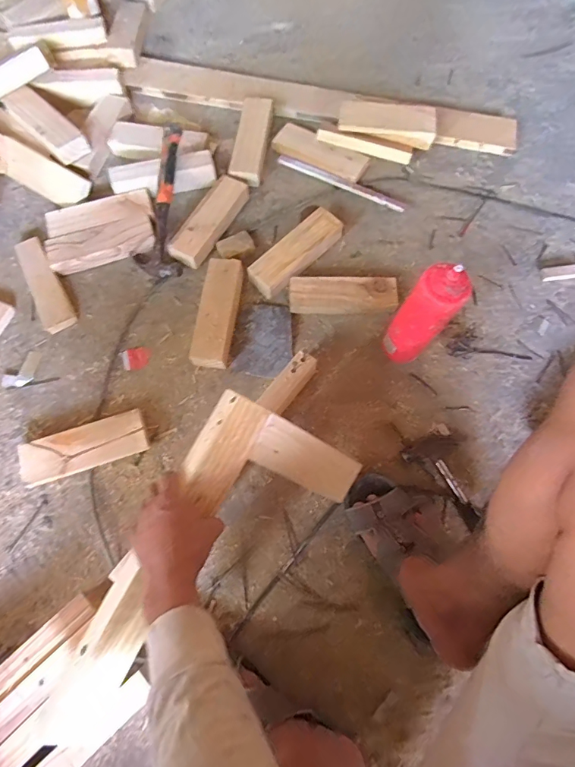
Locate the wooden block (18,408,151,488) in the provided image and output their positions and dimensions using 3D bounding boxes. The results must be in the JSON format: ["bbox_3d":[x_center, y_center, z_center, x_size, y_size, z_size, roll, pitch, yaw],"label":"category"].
[{"bbox_3d":[-0.321,0.102,0.686,0.188,0.036,0.070,-18,73,-7],"label":"wooden block"}]

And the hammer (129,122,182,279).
[{"bbox_3d":[-0.228,-0.333,0.791,0.097,0.042,0.279,6,91,1],"label":"hammer"}]

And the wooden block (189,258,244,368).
[{"bbox_3d":[-0.120,-0.122,0.754,0.066,0.053,0.187,7,72,1],"label":"wooden block"}]

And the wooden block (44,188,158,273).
[{"bbox_3d":[-0.350,-0.289,0.813,0.201,0.036,0.125,-17,73,-7],"label":"wooden block"}]

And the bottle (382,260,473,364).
[{"bbox_3d":[0.200,-0.099,0.641,0.070,0.203,0.058,41,76,11],"label":"bottle"}]

